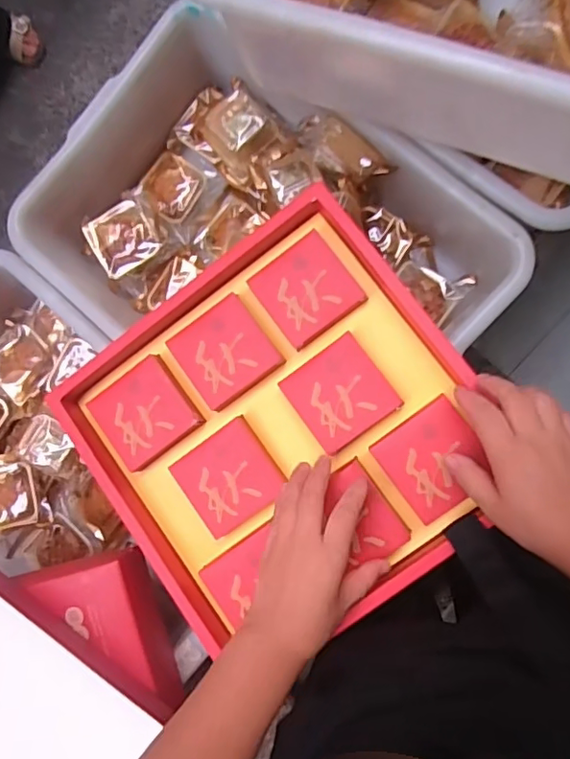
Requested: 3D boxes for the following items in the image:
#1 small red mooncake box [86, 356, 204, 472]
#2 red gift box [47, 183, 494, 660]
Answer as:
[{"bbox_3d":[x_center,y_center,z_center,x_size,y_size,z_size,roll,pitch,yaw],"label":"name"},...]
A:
[{"bbox_3d":[-0.138,0.033,0.549,0.082,0.032,0.084,-38,83,7],"label":"small red mooncake box"},{"bbox_3d":[-0.005,0.046,0.530,0.339,0.045,0.346,-36,83,7],"label":"red gift box"}]

